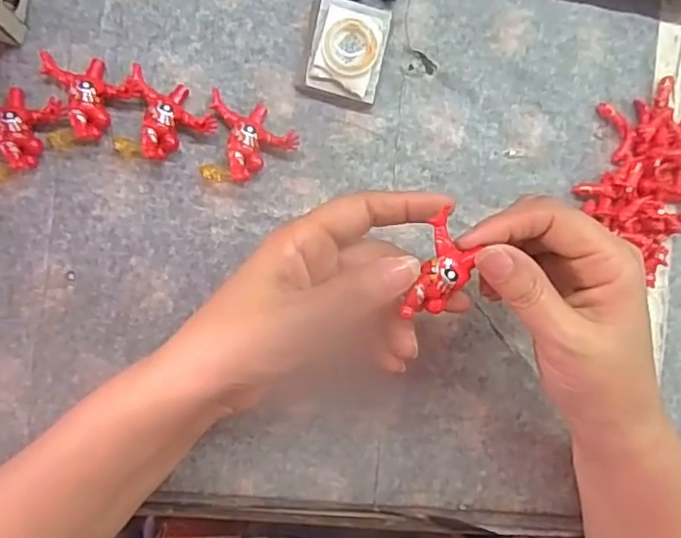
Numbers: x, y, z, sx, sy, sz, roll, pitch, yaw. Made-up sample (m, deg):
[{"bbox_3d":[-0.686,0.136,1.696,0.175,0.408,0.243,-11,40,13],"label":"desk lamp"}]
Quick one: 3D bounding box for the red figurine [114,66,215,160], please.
[{"bbox_3d":[-0.088,-0.076,0.313,0.046,0.016,0.043,16,90,-8],"label":"red figurine"}]

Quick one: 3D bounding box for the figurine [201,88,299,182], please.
[{"bbox_3d":[-0.046,-0.066,0.321,0.046,0.015,0.044,8,92,-8],"label":"figurine"}]

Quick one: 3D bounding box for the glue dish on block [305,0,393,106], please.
[{"bbox_3d":[0.004,-0.117,0.323,0.040,0.019,0.051,9,91,-8],"label":"glue dish on block"}]

